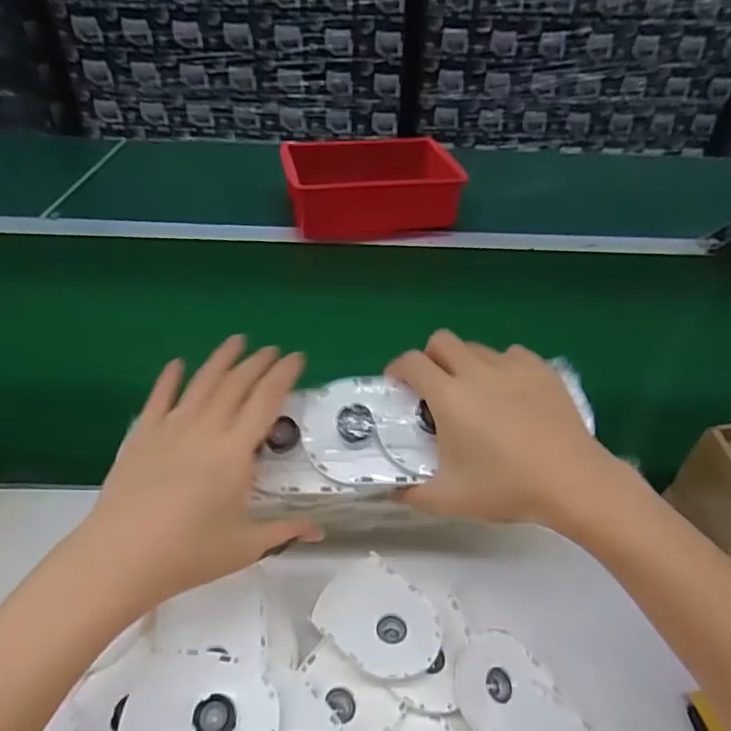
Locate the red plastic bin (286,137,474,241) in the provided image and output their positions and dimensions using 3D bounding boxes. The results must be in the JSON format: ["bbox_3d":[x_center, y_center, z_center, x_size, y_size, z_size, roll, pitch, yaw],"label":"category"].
[{"bbox_3d":[0.004,-0.263,0.786,0.240,0.093,0.164,-4,41,-8],"label":"red plastic bin"}]

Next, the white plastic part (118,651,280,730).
[{"bbox_3d":[-0.082,0.174,0.267,0.076,0.031,0.056,5,41,2],"label":"white plastic part"}]

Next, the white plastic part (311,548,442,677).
[{"bbox_3d":[0.010,0.154,0.330,0.075,0.013,0.058,29,47,27],"label":"white plastic part"}]

